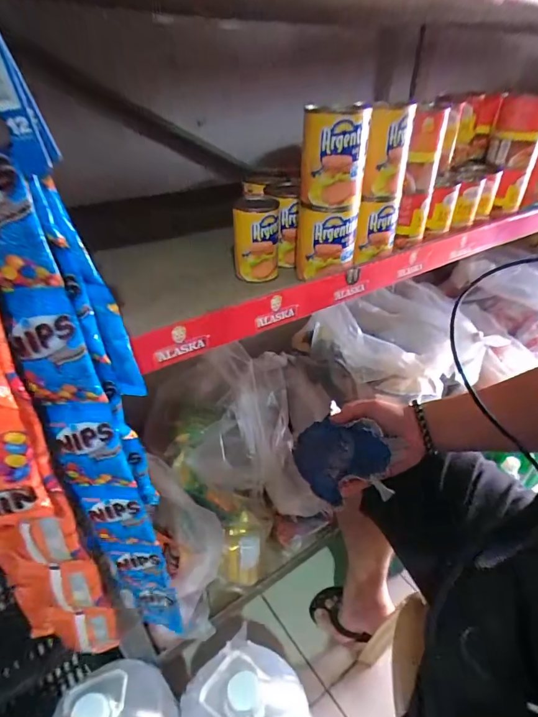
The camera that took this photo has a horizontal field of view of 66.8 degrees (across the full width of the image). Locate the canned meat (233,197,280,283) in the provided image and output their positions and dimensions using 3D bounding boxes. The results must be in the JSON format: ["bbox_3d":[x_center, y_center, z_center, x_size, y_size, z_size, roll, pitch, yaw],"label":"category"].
[{"bbox_3d":[-0.015,-0.143,0.480,0.050,0.092,0.052,-1,36,-1],"label":"canned meat"}]

